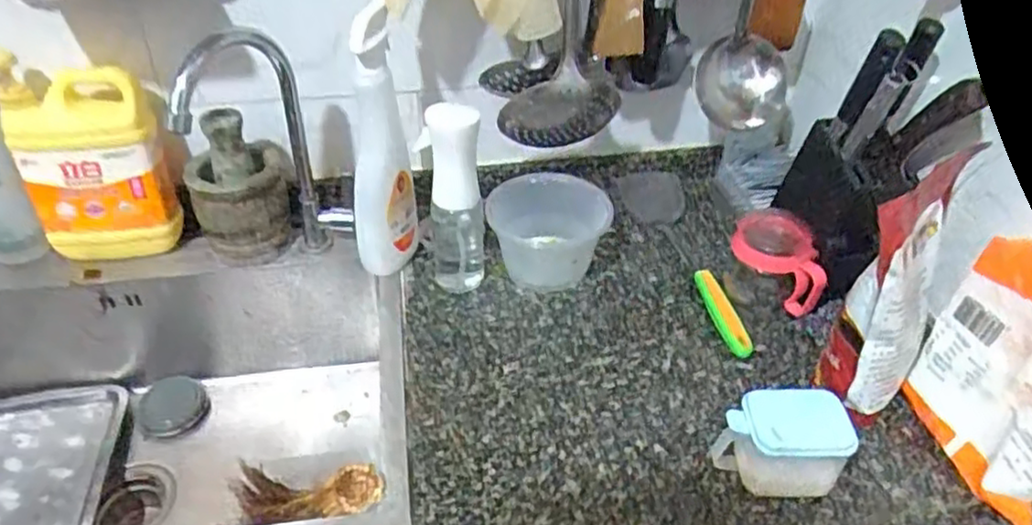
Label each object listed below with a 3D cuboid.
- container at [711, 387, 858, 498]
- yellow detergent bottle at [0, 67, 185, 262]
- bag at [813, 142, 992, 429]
[{"bbox_3d":[0.225,0.156,0.599,0.095,0.090,0.055,5,39,5],"label":"container"},{"bbox_3d":[-0.503,-0.111,0.835,0.158,0.215,0.071,-4,39,-7],"label":"yellow detergent bottle"},{"bbox_3d":[0.339,0.035,0.621,0.066,0.250,0.144,30,47,31],"label":"bag"}]

